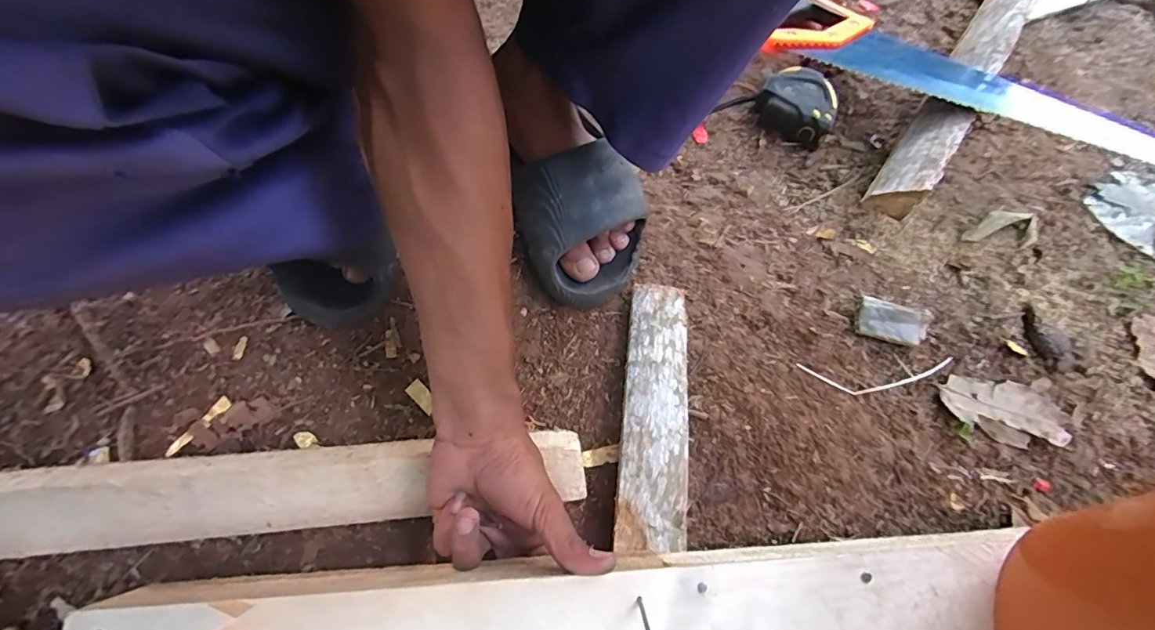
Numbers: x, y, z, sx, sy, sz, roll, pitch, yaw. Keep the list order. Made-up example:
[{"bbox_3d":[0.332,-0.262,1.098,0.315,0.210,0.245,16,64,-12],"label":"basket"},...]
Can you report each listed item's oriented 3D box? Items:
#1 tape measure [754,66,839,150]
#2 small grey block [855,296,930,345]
[{"bbox_3d":[0.232,-0.220,0.522,0.079,0.040,0.063,33,72,10],"label":"tape measure"},{"bbox_3d":[0.283,0.008,0.442,0.062,0.016,0.035,20,72,5],"label":"small grey block"}]

